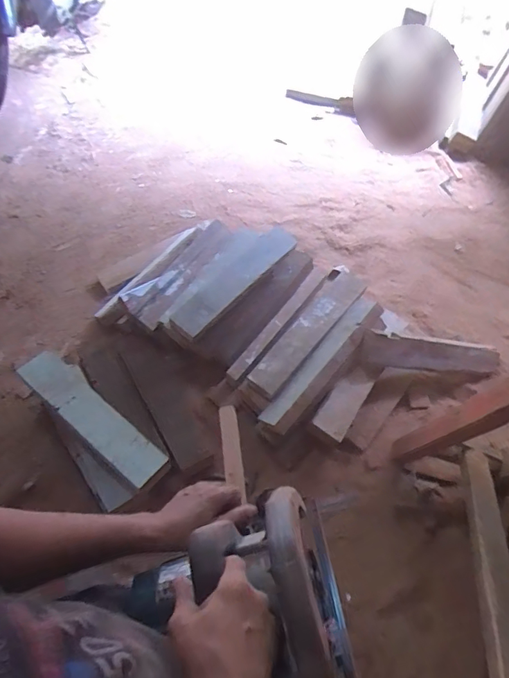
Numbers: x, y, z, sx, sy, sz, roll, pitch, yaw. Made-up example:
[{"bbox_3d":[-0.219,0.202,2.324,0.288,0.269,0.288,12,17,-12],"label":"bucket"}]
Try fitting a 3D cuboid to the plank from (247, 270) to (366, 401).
[{"bbox_3d":[0.198,-0.037,1.553,0.132,0.048,0.583,34,65,17],"label":"plank"}]

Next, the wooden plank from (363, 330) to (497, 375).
[{"bbox_3d":[0.628,0.061,1.578,0.554,0.030,0.110,7,93,-13],"label":"wooden plank"}]

